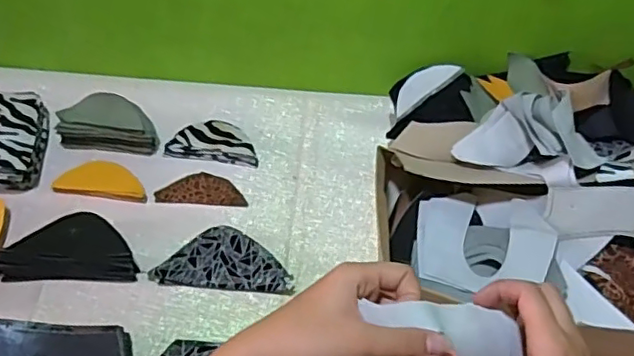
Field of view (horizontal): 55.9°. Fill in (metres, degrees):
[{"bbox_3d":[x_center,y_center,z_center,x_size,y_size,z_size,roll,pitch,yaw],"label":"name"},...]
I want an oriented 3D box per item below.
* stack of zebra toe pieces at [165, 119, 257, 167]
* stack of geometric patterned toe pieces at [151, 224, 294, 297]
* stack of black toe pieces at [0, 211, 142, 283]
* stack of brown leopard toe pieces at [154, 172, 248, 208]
[{"bbox_3d":[-0.128,-0.048,0.753,0.112,0.012,0.060,8,54,4],"label":"stack of zebra toe pieces"},{"bbox_3d":[-0.098,0.089,0.657,0.147,0.015,0.073,6,54,3],"label":"stack of geometric patterned toe pieces"},{"bbox_3d":[-0.273,0.075,0.654,0.146,0.022,0.071,-2,54,-3],"label":"stack of black toe pieces"},{"bbox_3d":[-0.138,0.014,0.721,0.106,0.006,0.044,4,53,1],"label":"stack of brown leopard toe pieces"}]

